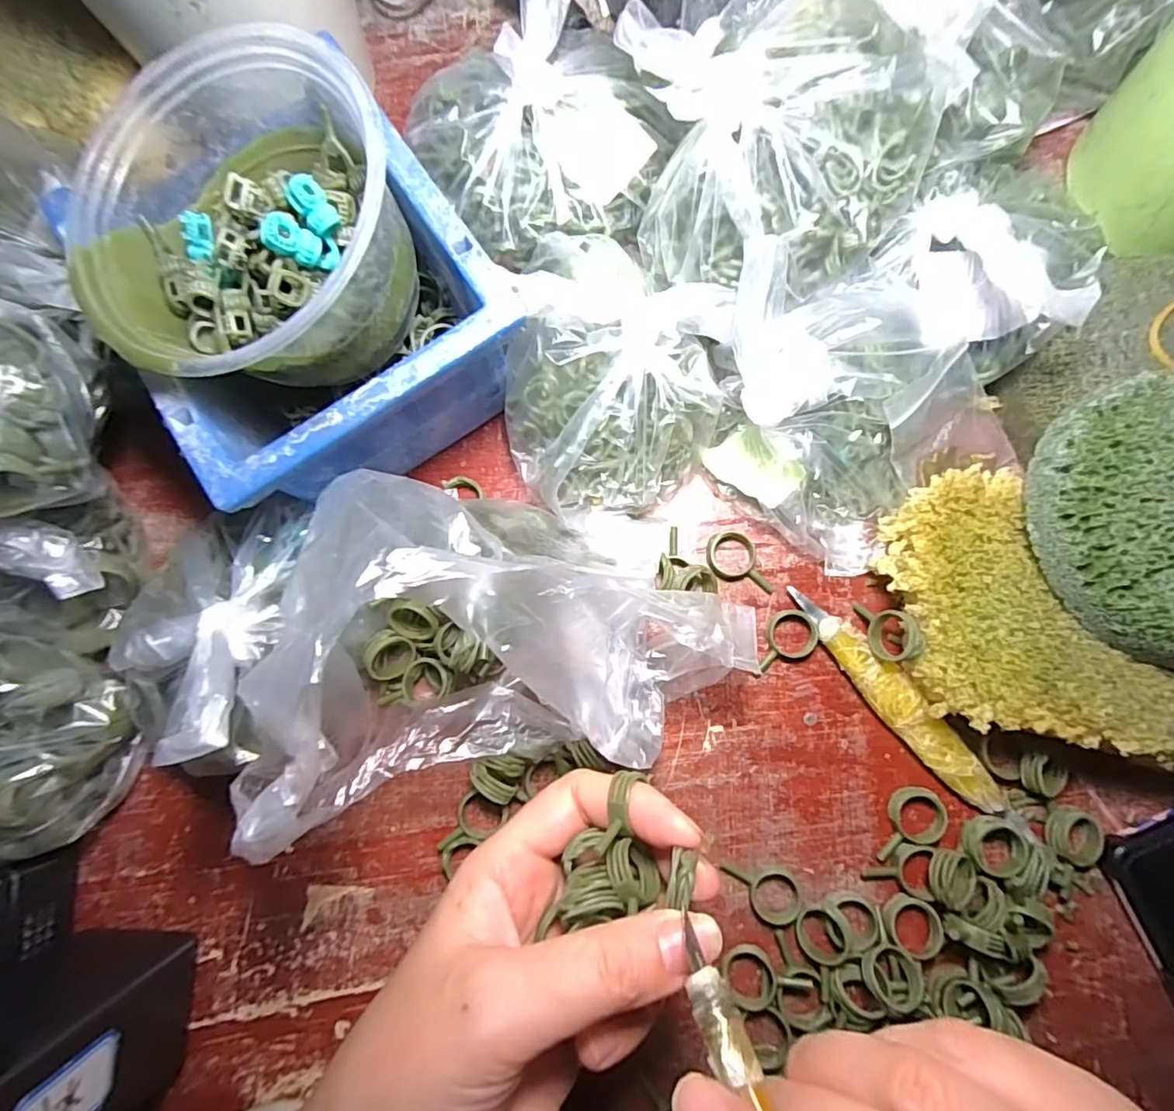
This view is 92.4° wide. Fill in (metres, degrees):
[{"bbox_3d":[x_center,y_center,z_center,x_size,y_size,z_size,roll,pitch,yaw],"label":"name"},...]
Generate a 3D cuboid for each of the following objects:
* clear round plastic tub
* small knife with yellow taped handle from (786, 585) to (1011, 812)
[{"bbox_3d":[-0.116,-0.112,0.198,0.106,0.059,0.110,0,81,2],"label":"clear round plastic tub"},{"bbox_3d":[0.128,0.060,0.237,0.018,0.011,0.115,-42,82,-4],"label":"small knife with yellow taped handle"}]

